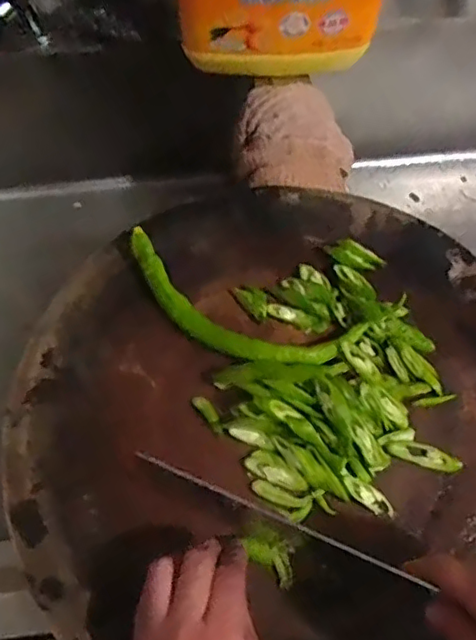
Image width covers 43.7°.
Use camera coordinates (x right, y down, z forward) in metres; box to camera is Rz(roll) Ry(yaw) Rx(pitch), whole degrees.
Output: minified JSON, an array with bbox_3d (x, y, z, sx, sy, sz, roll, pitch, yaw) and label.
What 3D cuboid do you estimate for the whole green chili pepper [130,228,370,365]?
[{"bbox_3d":[-0.004,-0.005,0.475,0.200,0.026,0.065,24,70,9],"label":"whole green chili pepper"}]

